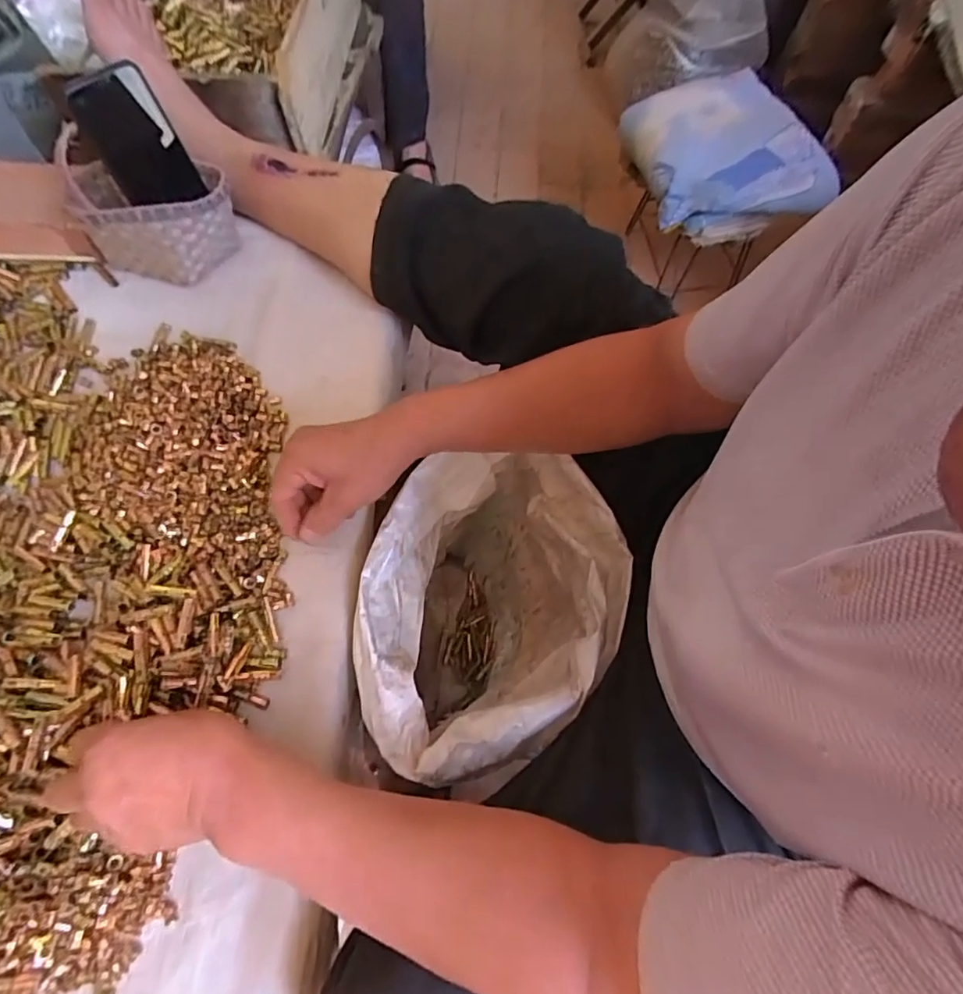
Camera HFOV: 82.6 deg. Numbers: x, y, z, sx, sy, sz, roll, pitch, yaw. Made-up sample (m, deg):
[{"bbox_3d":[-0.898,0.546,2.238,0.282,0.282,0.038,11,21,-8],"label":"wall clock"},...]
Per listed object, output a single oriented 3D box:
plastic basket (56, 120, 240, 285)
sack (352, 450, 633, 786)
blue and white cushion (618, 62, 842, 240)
[{"bbox_3d":[-0.350,-0.312,0.584,0.146,0.097,0.149,-31,72,-15],"label":"plastic basket"},{"bbox_3d":[0.013,0.151,0.674,0.237,0.429,0.332,26,68,8],"label":"sack"},{"bbox_3d":[0.518,-0.747,1.185,0.390,0.119,0.411,-2,67,-4],"label":"blue and white cushion"}]

